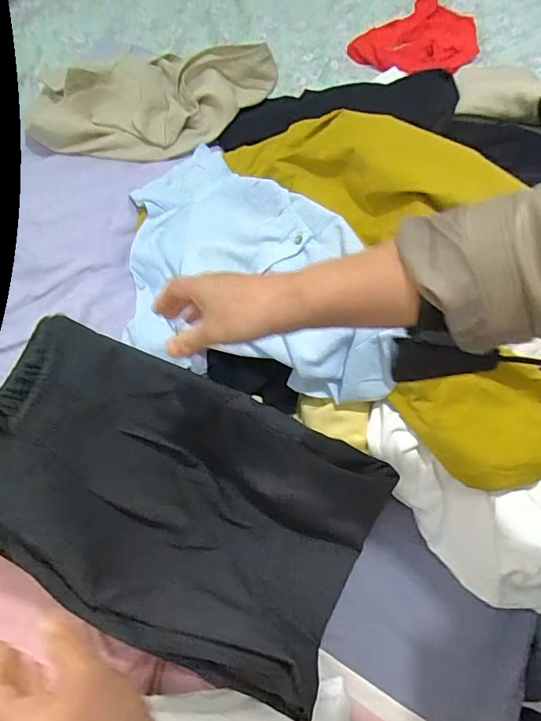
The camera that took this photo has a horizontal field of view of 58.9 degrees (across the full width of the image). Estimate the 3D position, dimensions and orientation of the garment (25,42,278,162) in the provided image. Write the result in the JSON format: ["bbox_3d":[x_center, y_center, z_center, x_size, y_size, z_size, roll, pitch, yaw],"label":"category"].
[{"bbox_3d":[-0.194,-0.451,0.813,0.408,0.094,0.201,-6,59,-5],"label":"garment"}]

